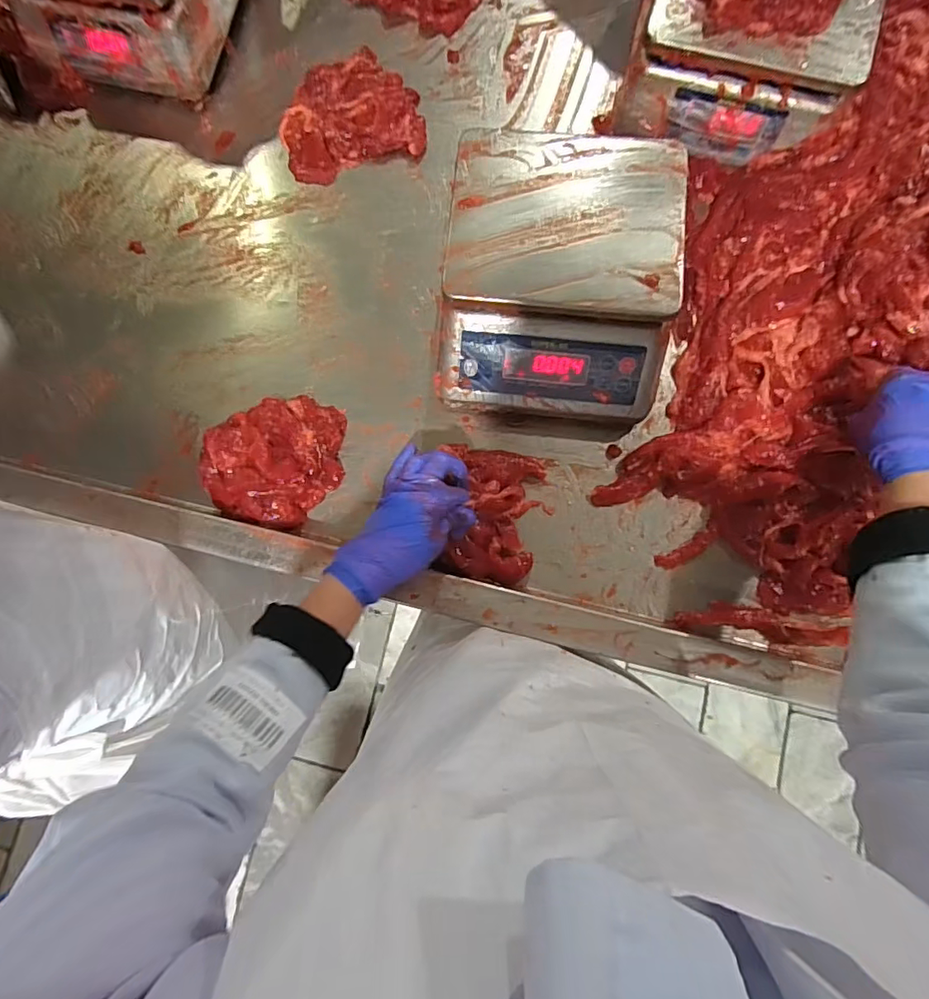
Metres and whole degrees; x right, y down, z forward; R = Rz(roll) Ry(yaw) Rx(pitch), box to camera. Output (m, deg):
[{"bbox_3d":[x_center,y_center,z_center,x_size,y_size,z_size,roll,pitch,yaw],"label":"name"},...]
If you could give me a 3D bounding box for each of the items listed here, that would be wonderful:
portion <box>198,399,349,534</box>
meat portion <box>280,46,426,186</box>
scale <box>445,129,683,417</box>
[{"bbox_3d":[-0.208,-0.042,0.565,0.143,0.043,0.140,-1,82,4],"label":"portion"},{"bbox_3d":[-0.143,-0.480,0.645,0.169,0.029,0.142,-14,81,2],"label":"meat portion"},{"bbox_3d":[0.096,-0.225,0.537,0.222,0.098,0.259,6,82,5],"label":"scale"}]

